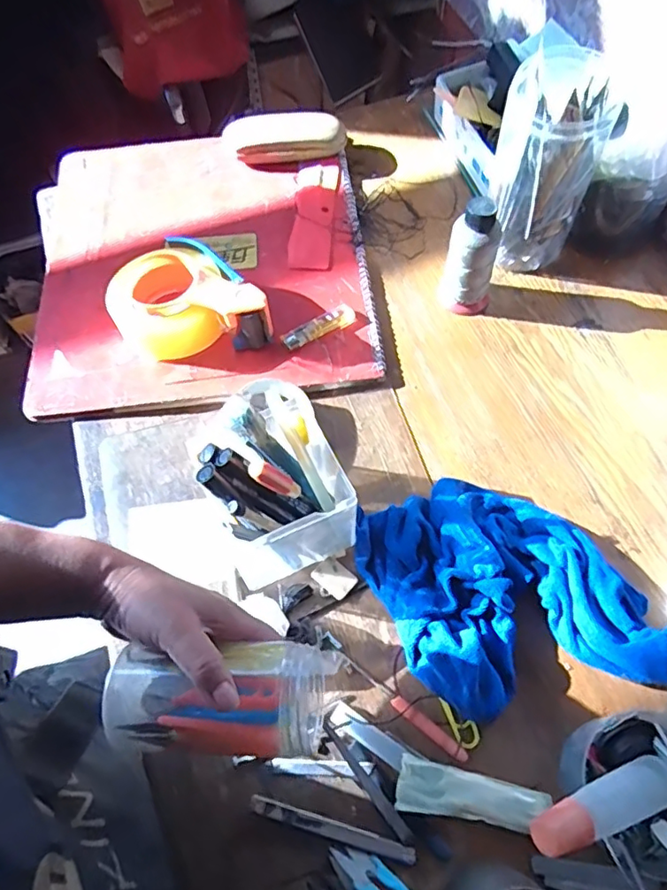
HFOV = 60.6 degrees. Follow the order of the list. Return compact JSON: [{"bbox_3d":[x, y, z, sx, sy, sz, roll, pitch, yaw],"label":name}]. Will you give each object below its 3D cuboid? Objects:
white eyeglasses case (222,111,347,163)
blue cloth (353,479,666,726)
[{"bbox_3d":[-0.063,-0.398,0.741,0.157,0.049,0.056,-3,62,1],"label":"white eyeglasses case"},{"bbox_3d":[0.153,0.115,0.482,0.240,0.039,0.188,-10,62,-3],"label":"blue cloth"}]

